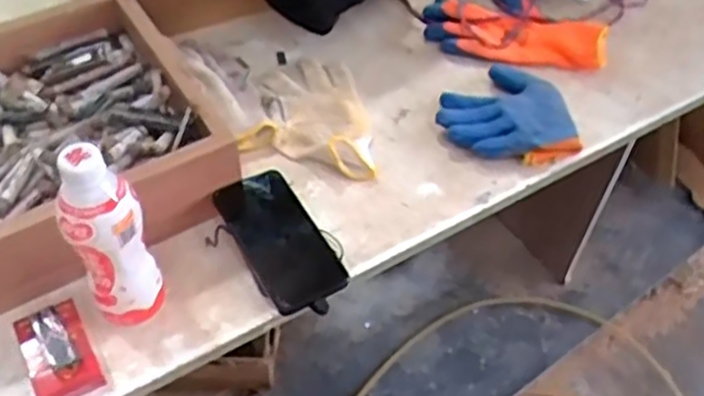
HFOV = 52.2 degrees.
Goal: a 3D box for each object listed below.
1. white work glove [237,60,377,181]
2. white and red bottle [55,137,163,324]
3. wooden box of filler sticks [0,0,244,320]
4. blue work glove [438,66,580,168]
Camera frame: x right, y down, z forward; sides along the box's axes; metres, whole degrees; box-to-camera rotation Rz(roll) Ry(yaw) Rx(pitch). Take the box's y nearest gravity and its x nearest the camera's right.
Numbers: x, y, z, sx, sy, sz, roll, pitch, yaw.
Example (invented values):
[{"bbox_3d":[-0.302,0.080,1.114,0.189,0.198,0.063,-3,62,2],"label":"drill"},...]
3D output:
[{"bbox_3d":[-0.045,-0.105,0.853,0.147,0.028,0.170,6,51,2],"label":"white work glove"},{"bbox_3d":[-0.205,0.040,0.614,0.061,0.200,0.053,-20,55,-18],"label":"white and red bottle"},{"bbox_3d":[-0.317,-0.064,0.758,0.303,0.092,0.307,-29,58,-23],"label":"wooden box of filler sticks"},{"bbox_3d":[0.184,-0.109,0.869,0.158,0.029,0.157,2,51,-2],"label":"blue work glove"}]

